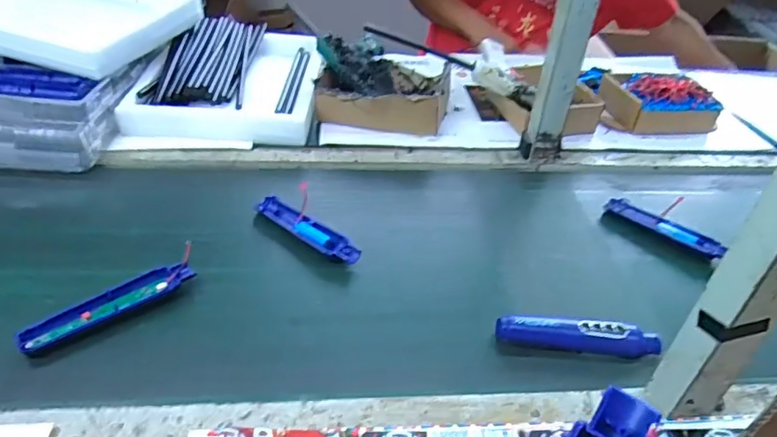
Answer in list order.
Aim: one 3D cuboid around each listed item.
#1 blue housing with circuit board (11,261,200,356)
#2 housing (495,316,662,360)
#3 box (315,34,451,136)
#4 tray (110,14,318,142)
[{"bbox_3d":[-0.291,0.089,0.573,0.170,0.015,0.034,-24,47,-35],"label":"blue housing with circuit board"},{"bbox_3d":[0.199,0.123,0.575,0.168,0.024,0.033,8,37,0],"label":"housing"},{"bbox_3d":[-0.006,-0.235,0.959,0.227,0.098,0.217,10,39,0],"label":"box"},{"bbox_3d":[-0.267,-0.257,0.969,0.284,0.081,0.371,5,37,-5],"label":"tray"}]

